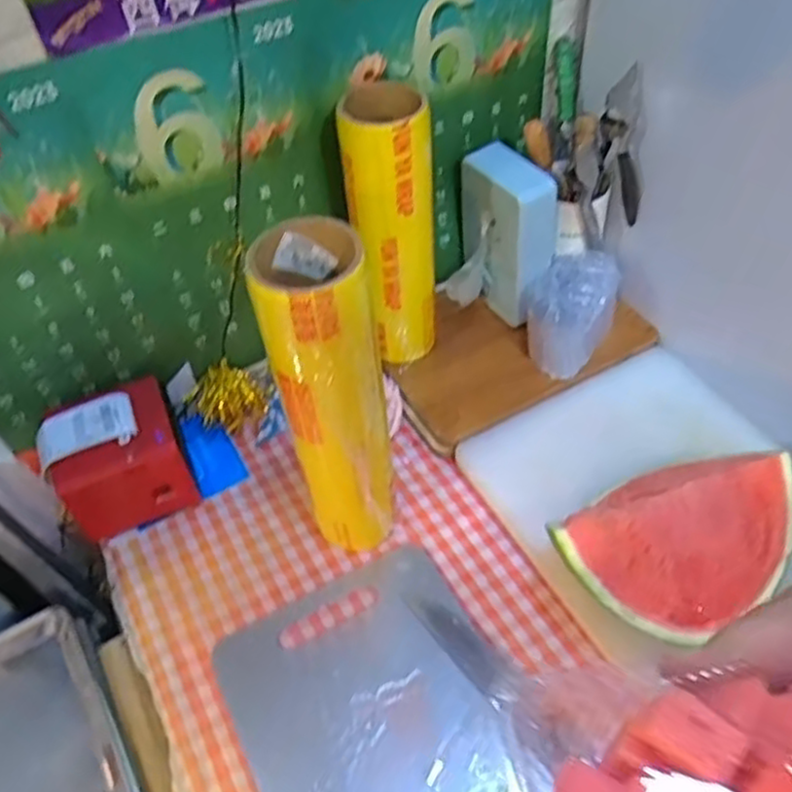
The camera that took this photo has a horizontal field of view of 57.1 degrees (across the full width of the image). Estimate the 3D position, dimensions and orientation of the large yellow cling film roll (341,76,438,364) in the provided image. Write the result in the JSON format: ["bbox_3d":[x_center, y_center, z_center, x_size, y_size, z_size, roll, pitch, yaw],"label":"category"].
[{"bbox_3d":[-0.002,-0.179,0.806,0.091,0.300,0.097,-2,50,3],"label":"large yellow cling film roll"}]

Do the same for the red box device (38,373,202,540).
[{"bbox_3d":[-0.302,0.066,0.803,0.131,0.126,0.124,-21,51,-13],"label":"red box device"}]

